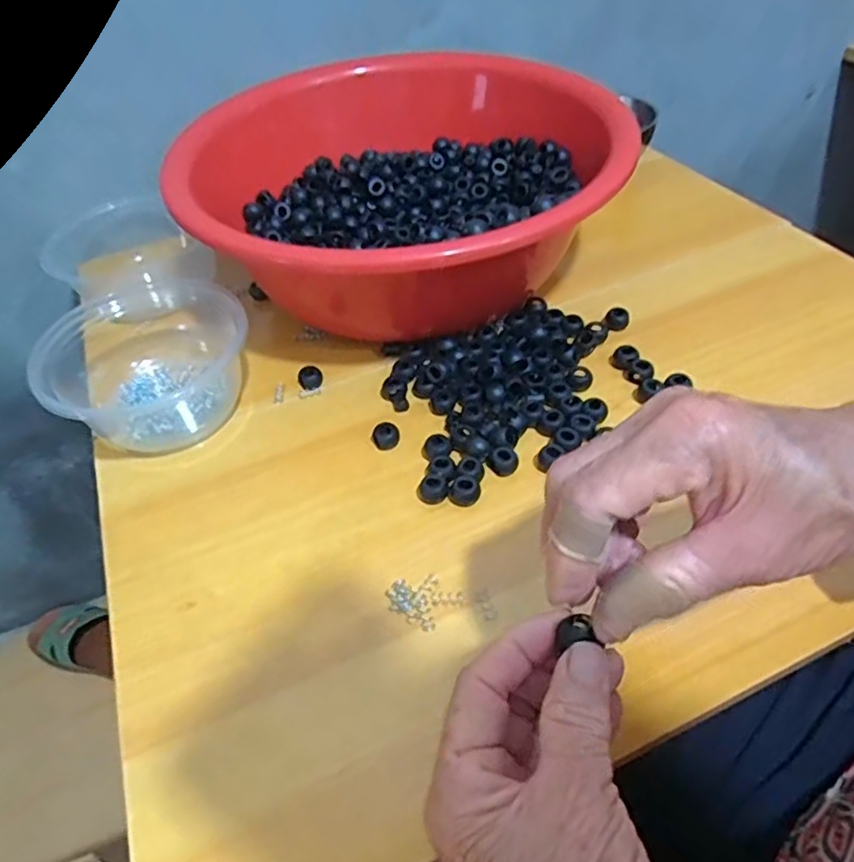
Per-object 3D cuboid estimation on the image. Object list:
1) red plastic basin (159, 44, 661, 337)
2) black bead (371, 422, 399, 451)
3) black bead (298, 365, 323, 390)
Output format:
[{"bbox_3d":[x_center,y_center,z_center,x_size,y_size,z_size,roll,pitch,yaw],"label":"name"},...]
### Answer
[{"bbox_3d":[-0.006,-0.183,0.512,0.301,0.125,0.311,-3,47,4],"label":"red plastic basin"},{"bbox_3d":[-0.027,0.004,0.417,0.018,0.013,0.016,-12,47,-4],"label":"black bead"},{"bbox_3d":[-0.087,-0.040,0.466,0.018,0.012,0.018,-16,48,-8],"label":"black bead"}]

